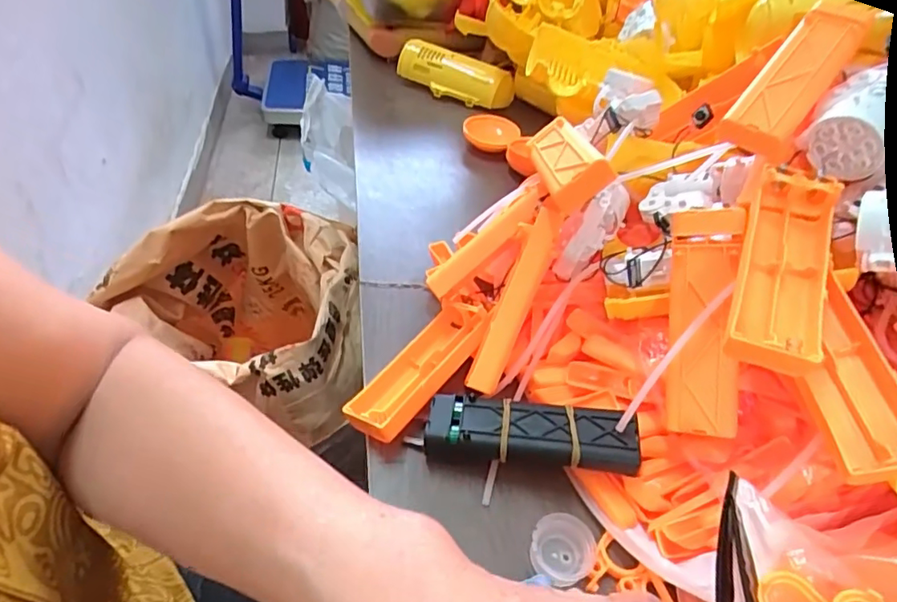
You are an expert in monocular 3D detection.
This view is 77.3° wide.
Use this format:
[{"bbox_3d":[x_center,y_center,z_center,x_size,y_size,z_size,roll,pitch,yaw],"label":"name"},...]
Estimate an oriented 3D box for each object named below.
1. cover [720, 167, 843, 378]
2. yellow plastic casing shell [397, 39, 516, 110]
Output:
[{"bbox_3d":[0.148,-0.017,0.245,0.037,0.019,0.109,19,54,17],"label":"cover"},{"bbox_3d":[0.009,-0.249,0.621,0.127,0.038,0.046,22,46,15],"label":"yellow plastic casing shell"}]

